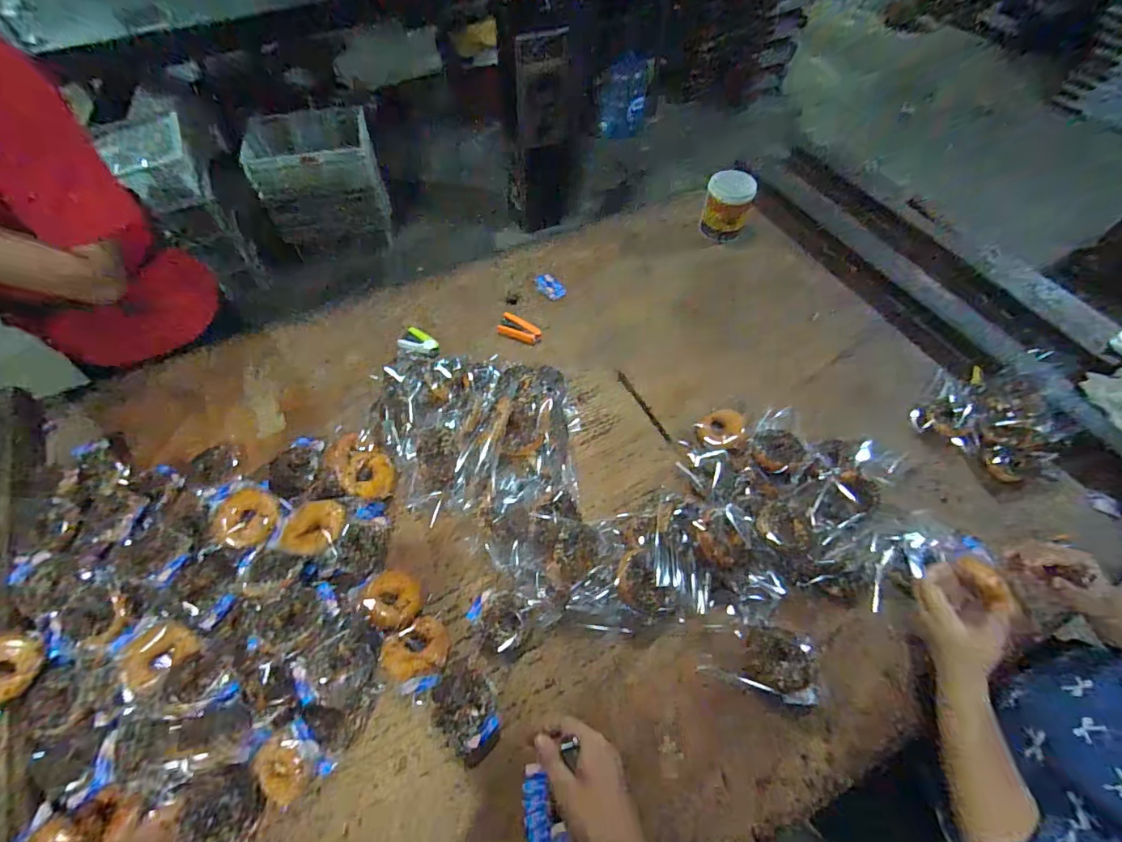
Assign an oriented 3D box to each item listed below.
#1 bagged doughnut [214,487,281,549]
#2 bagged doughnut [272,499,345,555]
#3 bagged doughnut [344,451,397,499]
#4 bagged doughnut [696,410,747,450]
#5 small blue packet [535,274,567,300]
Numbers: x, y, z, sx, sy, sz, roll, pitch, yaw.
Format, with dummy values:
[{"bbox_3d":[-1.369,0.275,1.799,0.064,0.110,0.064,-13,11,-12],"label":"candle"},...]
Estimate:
[{"bbox_3d":[-0.508,0.158,0.810,0.106,0.028,0.090,26,62,15],"label":"bagged doughnut"},{"bbox_3d":[-0.397,0.168,0.798,0.091,0.026,0.093,0,58,0],"label":"bagged doughnut"},{"bbox_3d":[-0.337,0.092,0.883,0.081,0.035,0.085,0,58,0],"label":"bagged doughnut"},{"bbox_3d":[0.311,0.015,0.964,0.084,0.033,0.100,31,63,17],"label":"bagged doughnut"},{"bbox_3d":[-0.026,-0.319,1.177,0.049,0.014,0.079,-37,65,-21],"label":"small blue packet"}]

